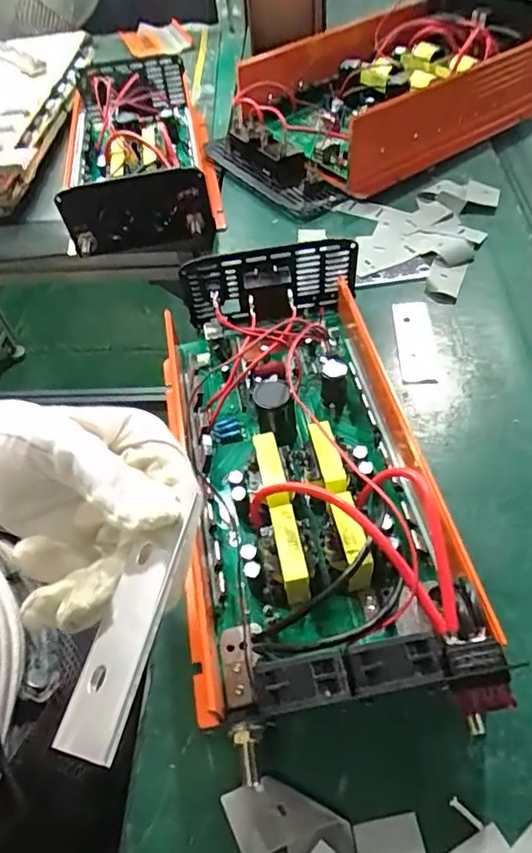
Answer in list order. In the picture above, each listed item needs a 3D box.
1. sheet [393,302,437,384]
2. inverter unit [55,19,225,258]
[{"bbox_3d":[0.114,-0.064,0.409,0.025,0.011,0.086,-4,57,11],"label":"sheet"},{"bbox_3d":[-0.140,-0.298,0.576,0.145,0.078,0.305,-13,53,-4],"label":"inverter unit"}]

